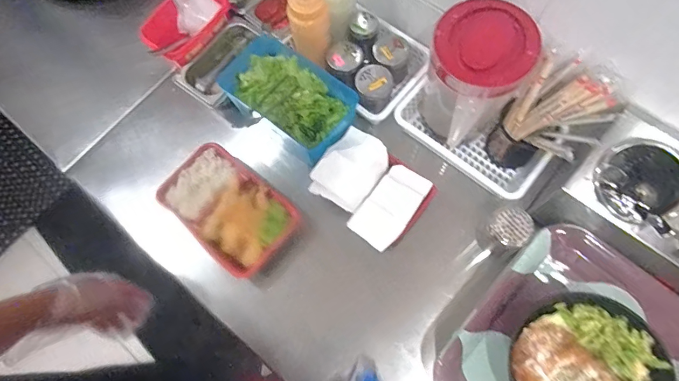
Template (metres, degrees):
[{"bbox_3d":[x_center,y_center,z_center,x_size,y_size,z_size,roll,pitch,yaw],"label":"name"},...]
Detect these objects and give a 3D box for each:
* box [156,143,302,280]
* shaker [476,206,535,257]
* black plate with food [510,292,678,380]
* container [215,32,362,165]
[{"bbox_3d":[-0.183,0.035,0.710,0.220,0.060,0.143,39,77,14],"label":"box"},{"bbox_3d":[0.252,0.067,0.647,0.055,0.101,0.057,-1,71,2],"label":"shaker"},{"bbox_3d":[0.300,0.224,0.515,0.164,0.072,0.170,-1,71,2],"label":"black plate with food"},{"bbox_3d":[-0.083,-0.155,0.711,0.216,0.061,0.134,38,77,14],"label":"container"}]

